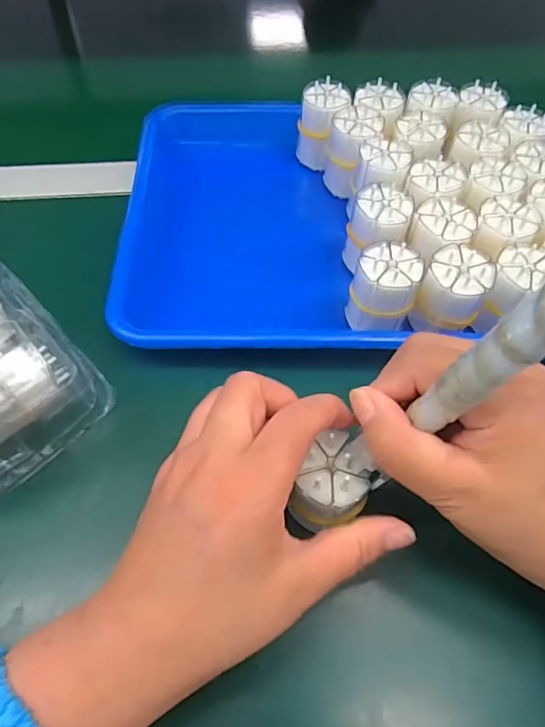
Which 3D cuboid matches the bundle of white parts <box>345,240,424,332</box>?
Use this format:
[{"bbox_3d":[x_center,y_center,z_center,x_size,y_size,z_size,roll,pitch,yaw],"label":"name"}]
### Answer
[{"bbox_3d":[0.070,-0.046,0.325,0.037,0.054,0.035,8,58,4],"label":"bundle of white parts"}]

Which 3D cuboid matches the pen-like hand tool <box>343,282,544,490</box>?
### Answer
[{"bbox_3d":[0.066,0.011,0.186,0.015,0.151,0.016,12,56,-13],"label":"pen-like hand tool"}]

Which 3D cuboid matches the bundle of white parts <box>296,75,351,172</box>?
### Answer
[{"bbox_3d":[0.041,-0.189,0.415,0.035,0.064,0.040,-36,65,-22],"label":"bundle of white parts"}]

